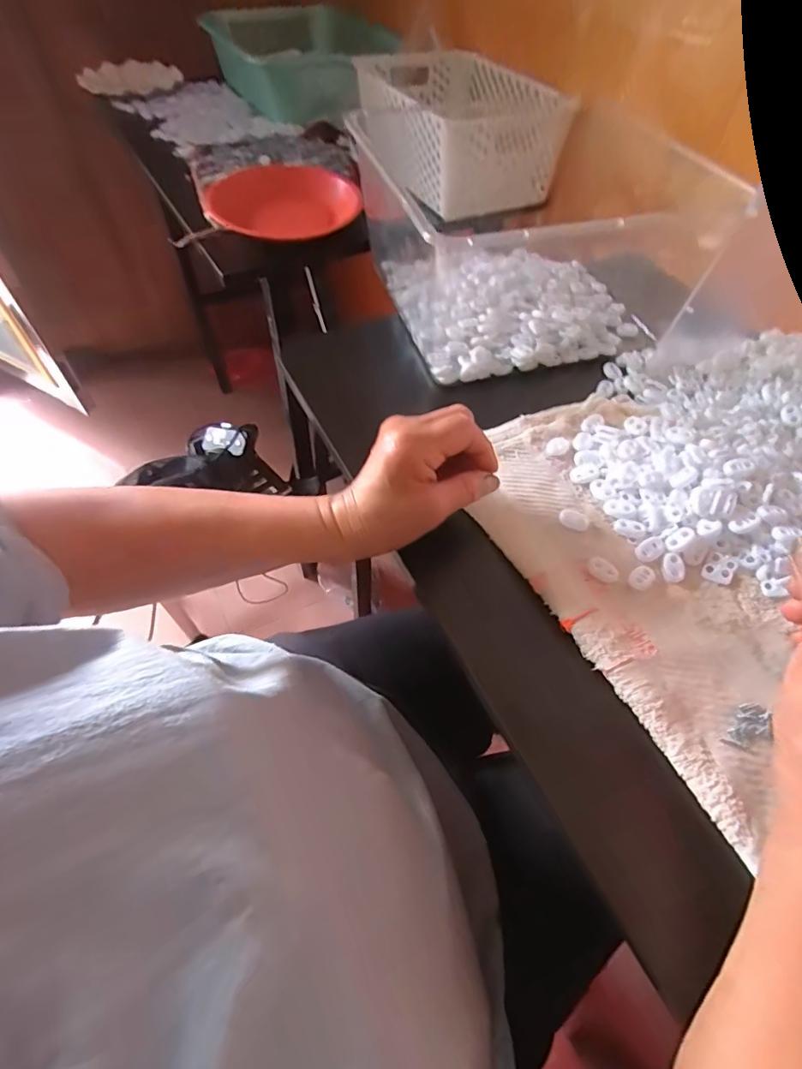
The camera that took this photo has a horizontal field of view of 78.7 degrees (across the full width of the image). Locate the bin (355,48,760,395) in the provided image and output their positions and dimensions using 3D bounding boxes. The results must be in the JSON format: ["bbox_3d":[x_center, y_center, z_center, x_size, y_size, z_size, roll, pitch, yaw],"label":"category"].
[{"bbox_3d":[0.110,-0.341,0.539,0.283,0.124,0.344,-16,57,-13],"label":"bin"}]

